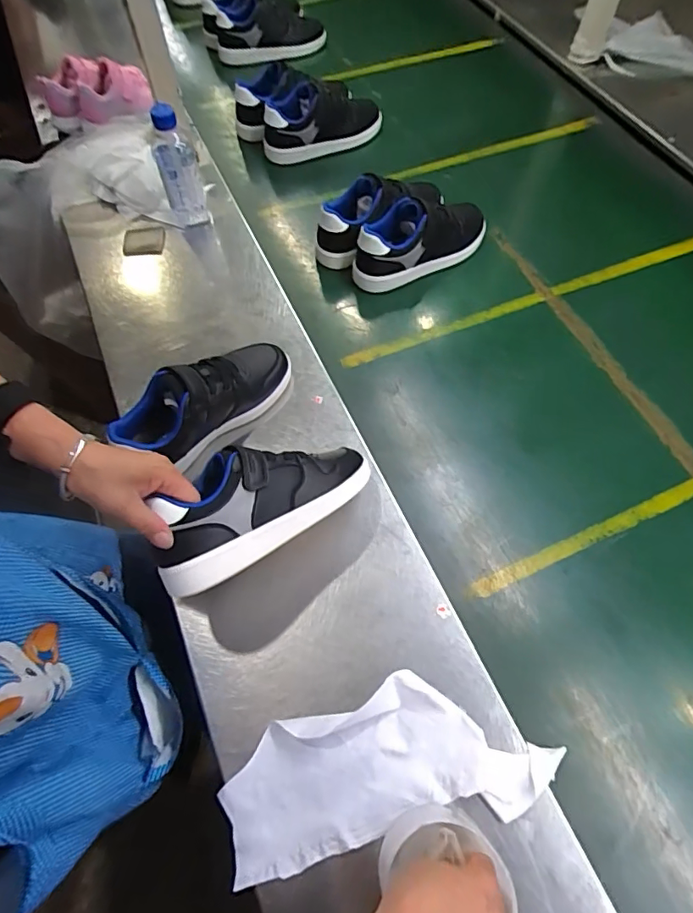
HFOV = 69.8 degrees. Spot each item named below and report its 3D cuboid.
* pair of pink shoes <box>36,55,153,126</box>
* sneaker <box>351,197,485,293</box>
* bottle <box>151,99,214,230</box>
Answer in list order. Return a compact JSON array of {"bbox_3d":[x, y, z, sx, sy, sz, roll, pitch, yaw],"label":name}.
[{"bbox_3d":[-0.413,-0.597,0.820,0.170,0.068,0.088,-16,64,-8],"label":"pair of pink shoes"},{"bbox_3d":[0.110,-0.336,0.756,0.229,0.095,0.092,-26,66,-13],"label":"sneaker"},{"bbox_3d":[-0.242,-0.412,0.718,0.056,0.171,0.045,-18,64,-9],"label":"bottle"}]

